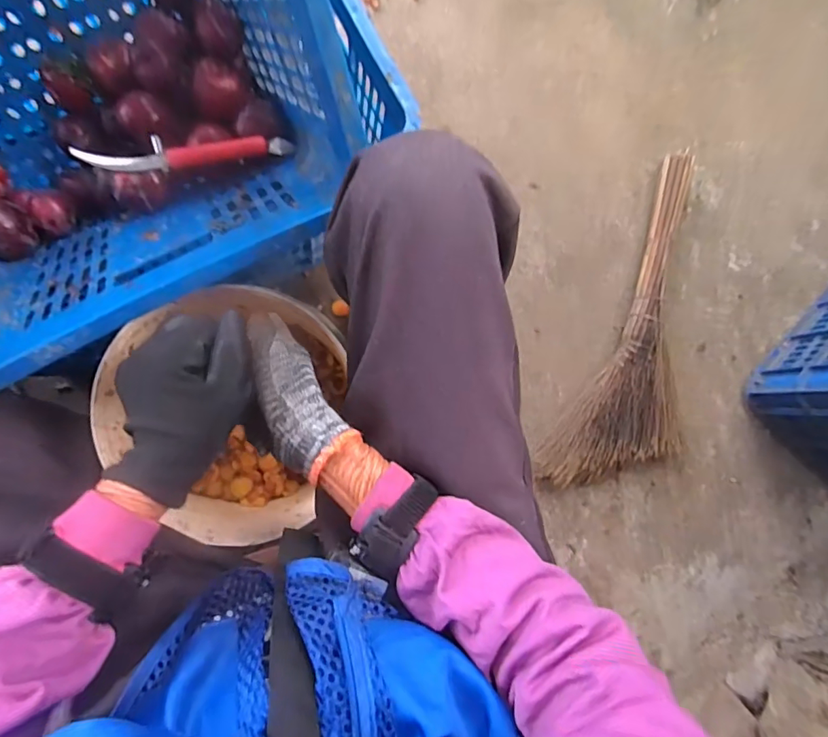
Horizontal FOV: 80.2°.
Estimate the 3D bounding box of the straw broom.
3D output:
[{"bbox_3d":[0.396,-0.073,0.803,0.178,0.043,0.568,26,84,-8],"label":"straw broom"}]

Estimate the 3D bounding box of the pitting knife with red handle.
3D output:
[{"bbox_3d":[-0.219,-0.212,0.481,0.193,0.026,0.031,-13,92,-9],"label":"pitting knife with red handle"}]

